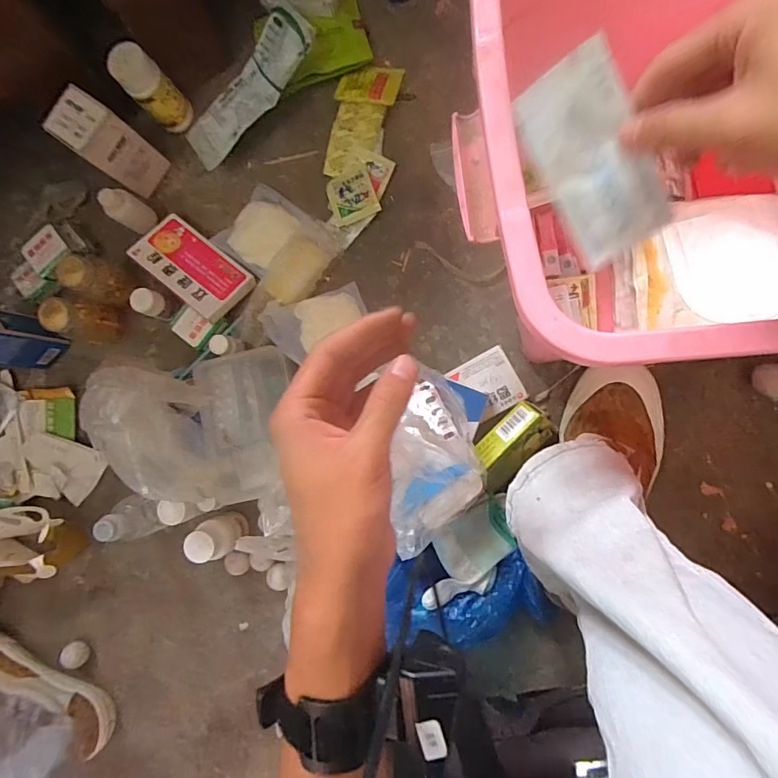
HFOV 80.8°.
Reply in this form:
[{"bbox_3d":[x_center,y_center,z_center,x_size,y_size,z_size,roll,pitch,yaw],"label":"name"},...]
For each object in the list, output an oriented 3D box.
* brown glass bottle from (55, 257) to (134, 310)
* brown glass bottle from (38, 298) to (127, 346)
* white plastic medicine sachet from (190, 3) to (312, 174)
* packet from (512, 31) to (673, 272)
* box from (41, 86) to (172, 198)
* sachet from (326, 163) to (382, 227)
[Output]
[{"bbox_3d":[-0.359,-0.133,0.564,0.052,0.064,0.051,35,92,7],"label":"brown glass bottle"},{"bbox_3d":[-0.379,-0.084,0.571,0.049,0.086,0.048,-4,87,7],"label":"brown glass bottle"},{"bbox_3d":[-0.178,-0.378,0.577,0.202,0.021,0.091,-44,64,13],"label":"white plastic medicine sachet"},{"bbox_3d":[0.122,-0.134,0.273,0.055,0.014,0.112,-22,115,36],"label":"packet"},{"bbox_3d":[-0.336,-0.295,0.560,0.060,0.119,0.064,33,92,7],"label":"box"},{"bbox_3d":[-0.046,-0.243,0.574,0.058,0.013,0.062,-18,86,6],"label":"sachet"}]

